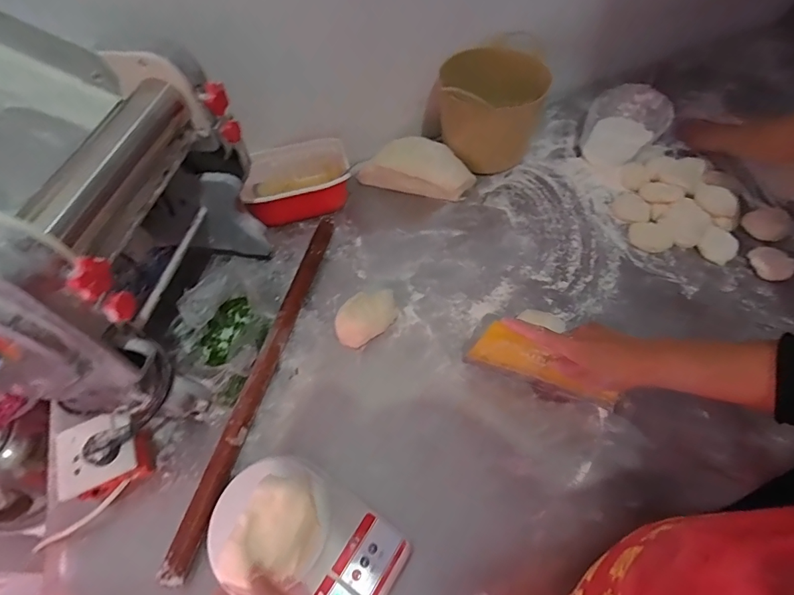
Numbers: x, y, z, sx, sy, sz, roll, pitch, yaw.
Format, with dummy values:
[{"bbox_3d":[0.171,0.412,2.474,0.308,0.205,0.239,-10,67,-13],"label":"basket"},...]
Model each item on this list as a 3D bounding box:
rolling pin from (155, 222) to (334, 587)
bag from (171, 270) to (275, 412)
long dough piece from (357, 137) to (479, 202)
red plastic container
[{"bbox_3d":[-0.188,0.091,0.618,0.034,0.030,0.542,8,55,10],"label":"rolling pin"},{"bbox_3d":[-0.259,0.045,0.637,0.180,0.066,0.162,31,62,24],"label":"bag"},{"bbox_3d":[0.036,-0.250,0.814,0.219,0.091,0.078,12,56,14],"label":"long dough piece"},{"bbox_3d":[-0.180,-0.204,0.773,0.183,0.091,0.107,-14,54,-6],"label":"red plastic container"}]

